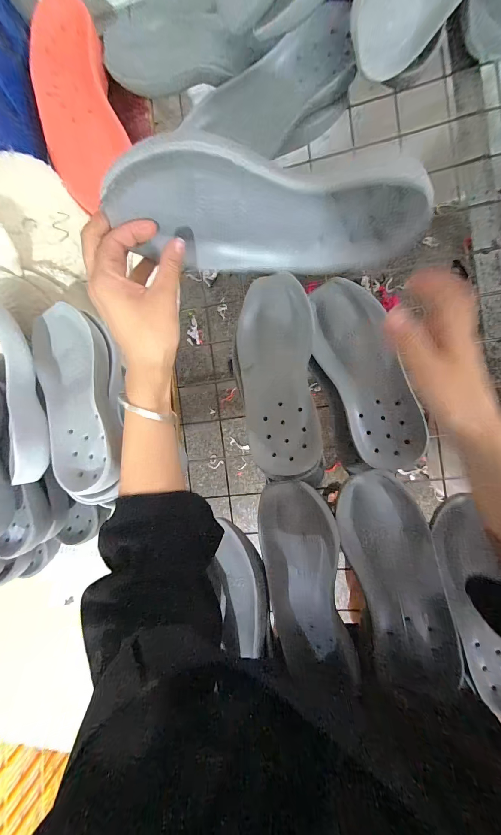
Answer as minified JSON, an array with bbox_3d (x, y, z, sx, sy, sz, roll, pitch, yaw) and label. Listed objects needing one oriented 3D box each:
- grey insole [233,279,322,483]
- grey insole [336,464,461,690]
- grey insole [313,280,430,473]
[{"bbox_3d":[0.036,-0.062,0.410,0.107,0.025,0.272,-6,77,9],"label":"grey insole"},{"bbox_3d":[0.185,0.197,0.377,0.108,0.027,0.251,-14,76,9],"label":"grey insole"},{"bbox_3d":[0.156,-0.066,0.418,0.098,0.020,0.272,-19,80,23],"label":"grey insole"}]

